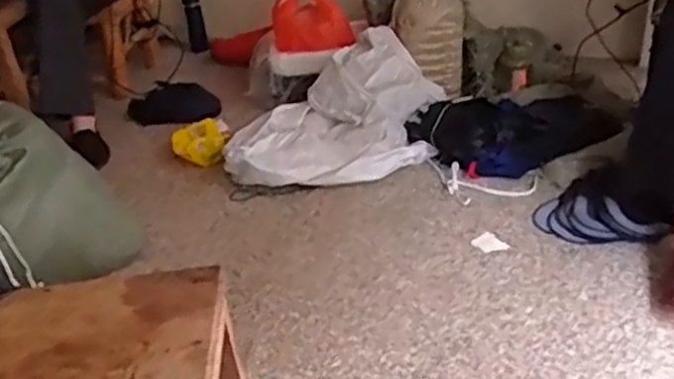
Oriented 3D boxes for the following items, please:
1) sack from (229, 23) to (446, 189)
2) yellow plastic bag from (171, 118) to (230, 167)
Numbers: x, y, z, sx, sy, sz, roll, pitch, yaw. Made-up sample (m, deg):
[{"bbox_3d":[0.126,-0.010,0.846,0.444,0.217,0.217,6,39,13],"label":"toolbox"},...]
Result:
[{"bbox_3d":[0.012,-0.181,1.692,0.603,0.234,0.324,-21,35,-24],"label":"sack"},{"bbox_3d":[-0.348,-0.132,1.773,0.143,0.066,0.169,-4,31,3],"label":"yellow plastic bag"}]

